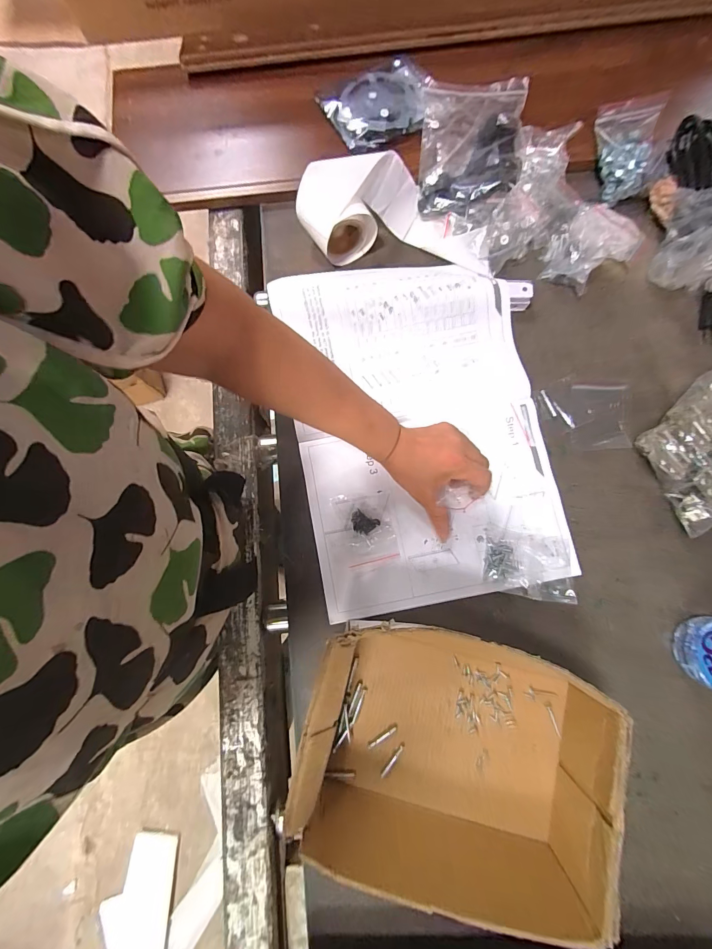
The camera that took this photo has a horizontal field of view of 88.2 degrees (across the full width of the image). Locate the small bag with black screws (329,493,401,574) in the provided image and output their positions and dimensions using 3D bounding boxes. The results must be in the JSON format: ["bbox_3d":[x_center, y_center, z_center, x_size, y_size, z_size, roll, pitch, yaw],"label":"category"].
[{"bbox_3d":[0.011,0.062,0.409,0.066,0.005,0.082,-10,80,-2],"label":"small bag with black screws"}]

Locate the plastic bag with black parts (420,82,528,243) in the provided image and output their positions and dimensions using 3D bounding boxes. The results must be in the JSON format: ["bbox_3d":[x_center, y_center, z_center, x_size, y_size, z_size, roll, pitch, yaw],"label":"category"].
[{"bbox_3d":[0.145,-0.419,0.468,0.125,0.036,0.215,8,80,1],"label":"plastic bag with black parts"}]

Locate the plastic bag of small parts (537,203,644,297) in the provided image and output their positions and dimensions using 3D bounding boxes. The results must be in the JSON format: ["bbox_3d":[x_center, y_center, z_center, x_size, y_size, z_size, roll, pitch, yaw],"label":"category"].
[{"bbox_3d":[0.290,-0.282,0.454,0.087,0.025,0.116,43,82,7],"label":"plastic bag of small parts"}]

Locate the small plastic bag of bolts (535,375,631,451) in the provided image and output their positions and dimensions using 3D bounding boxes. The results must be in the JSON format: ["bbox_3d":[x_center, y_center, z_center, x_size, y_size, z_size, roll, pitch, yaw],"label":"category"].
[{"bbox_3d":[0.268,-0.071,0.434,0.103,0.010,0.085,5,80,1],"label":"small plastic bag of bolts"}]

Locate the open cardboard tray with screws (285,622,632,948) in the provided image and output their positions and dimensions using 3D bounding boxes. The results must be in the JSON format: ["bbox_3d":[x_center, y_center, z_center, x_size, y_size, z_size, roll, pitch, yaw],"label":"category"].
[{"bbox_3d":[0.083,0.247,0.333,0.256,0.087,0.187,14,80,2],"label":"open cardboard tray with screws"}]

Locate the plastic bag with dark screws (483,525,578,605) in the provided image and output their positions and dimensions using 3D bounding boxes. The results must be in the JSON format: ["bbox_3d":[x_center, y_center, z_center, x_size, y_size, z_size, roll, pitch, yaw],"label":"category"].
[{"bbox_3d":[0.188,0.097,0.395,0.094,0.021,0.067,9,80,1],"label":"plastic bag with dark screws"}]

